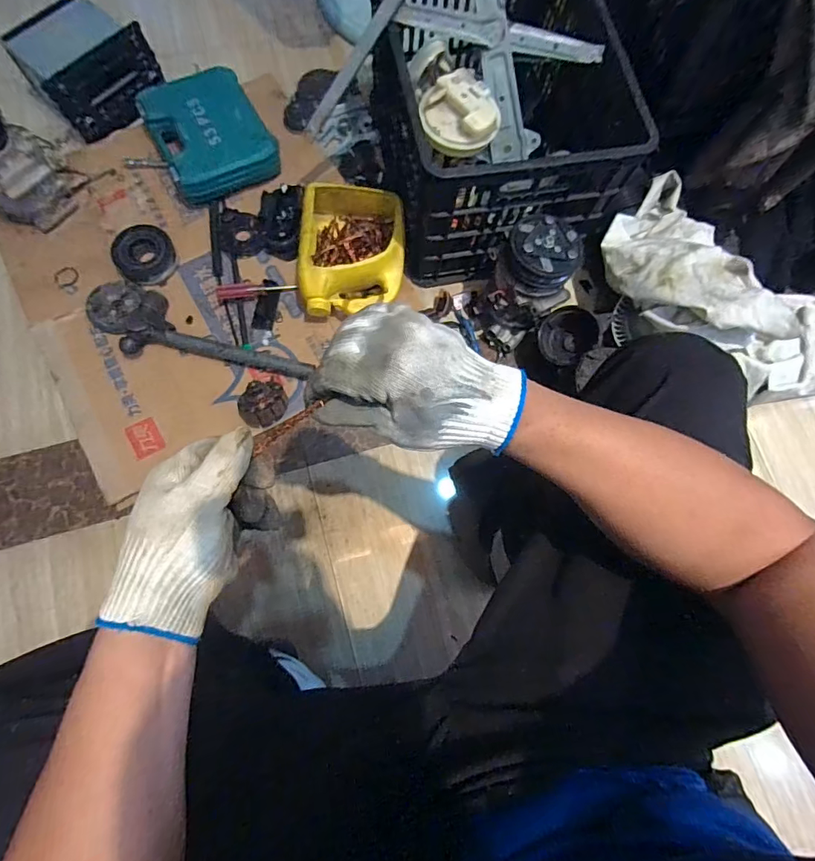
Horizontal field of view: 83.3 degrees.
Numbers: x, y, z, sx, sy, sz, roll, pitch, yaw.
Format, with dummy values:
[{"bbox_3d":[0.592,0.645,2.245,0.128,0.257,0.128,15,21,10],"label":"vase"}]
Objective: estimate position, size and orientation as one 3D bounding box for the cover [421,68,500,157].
[{"bbox_3d":[0.075,-0.461,0.670,0.108,0.038,0.111,-13,77,-7],"label":"cover"}]

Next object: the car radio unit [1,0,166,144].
[{"bbox_3d":[-0.622,-0.710,0.908,0.182,0.108,0.218,45,77,7],"label":"car radio unit"}]

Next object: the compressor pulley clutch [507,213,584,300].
[{"bbox_3d":[0.208,-0.269,0.711,0.106,0.062,0.098,1,76,-4],"label":"compressor pulley clutch"}]

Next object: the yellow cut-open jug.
[{"bbox_3d":[-0.097,-0.314,0.810,0.179,0.098,0.225,-3,76,-6],"label":"yellow cut-open jug"}]

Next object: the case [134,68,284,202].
[{"bbox_3d":[-0.381,-0.569,0.894,0.203,0.078,0.245,-27,79,-10],"label":"case"}]

